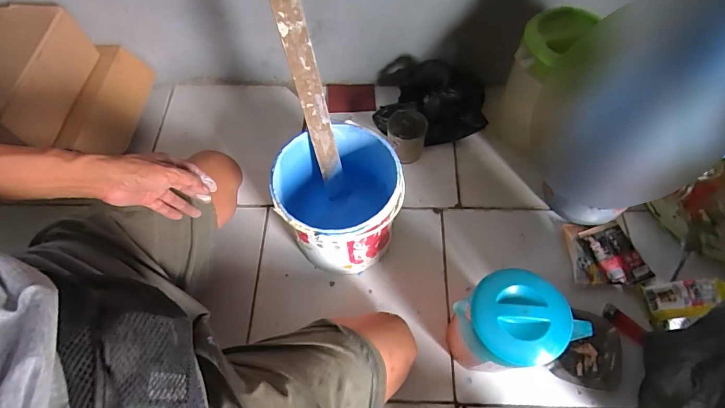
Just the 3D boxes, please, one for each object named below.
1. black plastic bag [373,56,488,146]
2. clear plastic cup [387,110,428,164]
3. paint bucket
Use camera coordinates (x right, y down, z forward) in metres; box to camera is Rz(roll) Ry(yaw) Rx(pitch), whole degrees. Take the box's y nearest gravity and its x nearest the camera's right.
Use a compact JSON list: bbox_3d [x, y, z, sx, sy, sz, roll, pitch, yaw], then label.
[{"bbox_3d":[0.133,-0.214,0.769,0.211,0.112,0.174,3,62,5],"label":"black plastic bag"},{"bbox_3d":[0.081,-0.119,0.733,0.074,0.090,0.075,-1,66,3],"label":"clear plastic cup"},{"bbox_3d":[-0.028,0.006,0.621,0.182,0.192,0.167,-1,66,3],"label":"paint bucket"}]

